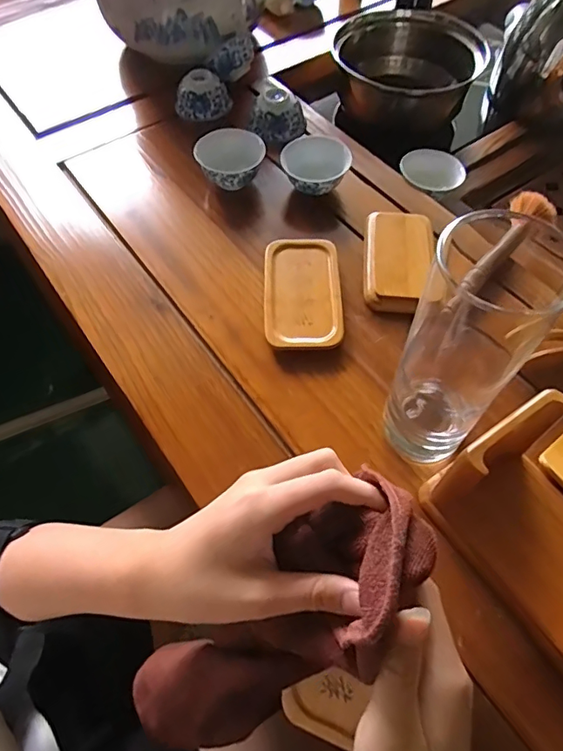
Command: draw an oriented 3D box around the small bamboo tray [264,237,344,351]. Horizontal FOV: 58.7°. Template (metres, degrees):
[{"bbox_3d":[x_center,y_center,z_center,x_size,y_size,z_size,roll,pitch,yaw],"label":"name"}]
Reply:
[{"bbox_3d":[0.017,-0.066,0.394,0.058,0.011,0.108,-1,58,1],"label":"small bamboo tray"}]

